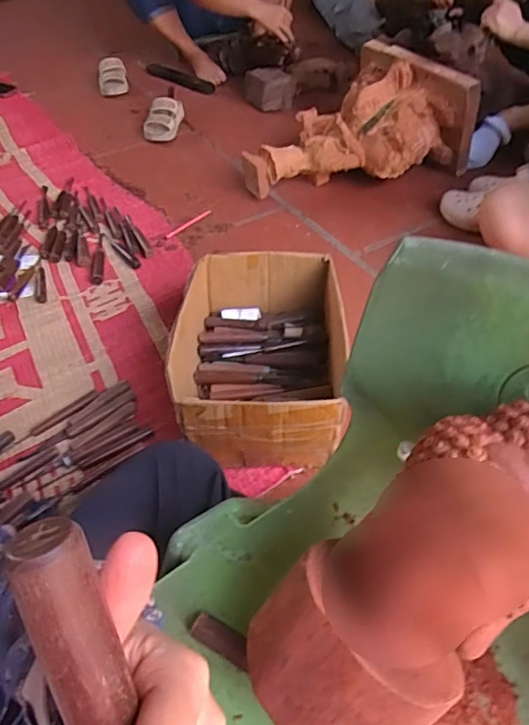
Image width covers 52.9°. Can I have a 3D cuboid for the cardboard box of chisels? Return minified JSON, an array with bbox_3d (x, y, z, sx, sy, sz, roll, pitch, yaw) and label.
[{"bbox_3d":[-0.006,-0.016,0.862,0.254,0.143,0.329,-1,47,1],"label":"cardboard box of chisels"}]

